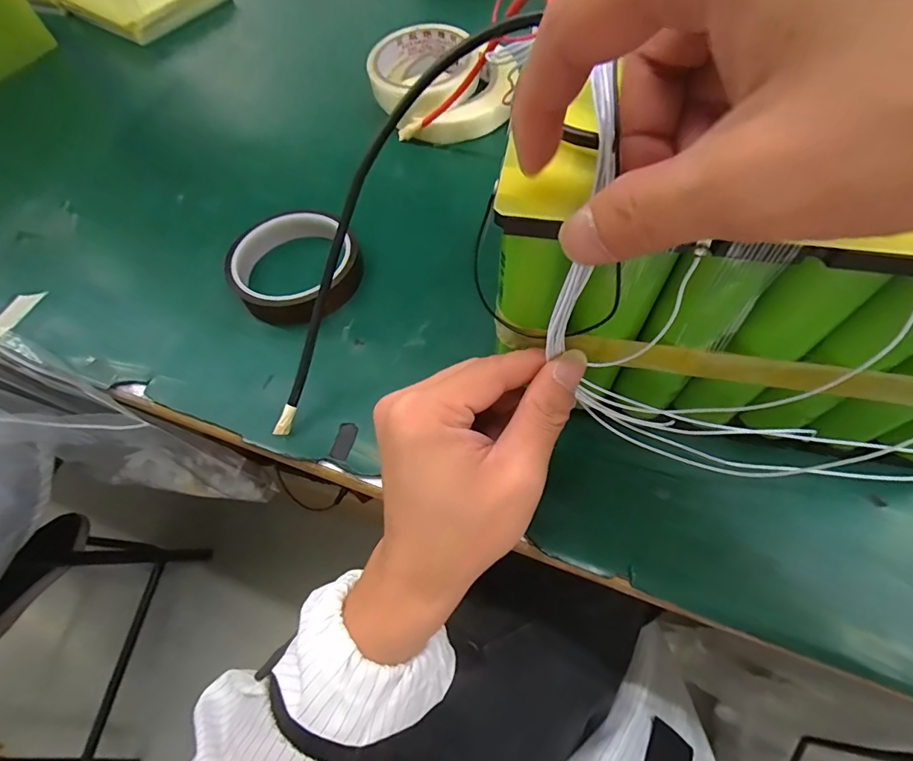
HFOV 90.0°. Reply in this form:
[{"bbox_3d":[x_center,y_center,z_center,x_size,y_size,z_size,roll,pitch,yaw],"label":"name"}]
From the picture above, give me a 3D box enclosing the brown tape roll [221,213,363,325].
[{"bbox_3d":[-0.114,-0.082,0.330,0.089,0.033,0.090,-2,62,3],"label":"brown tape roll"}]

